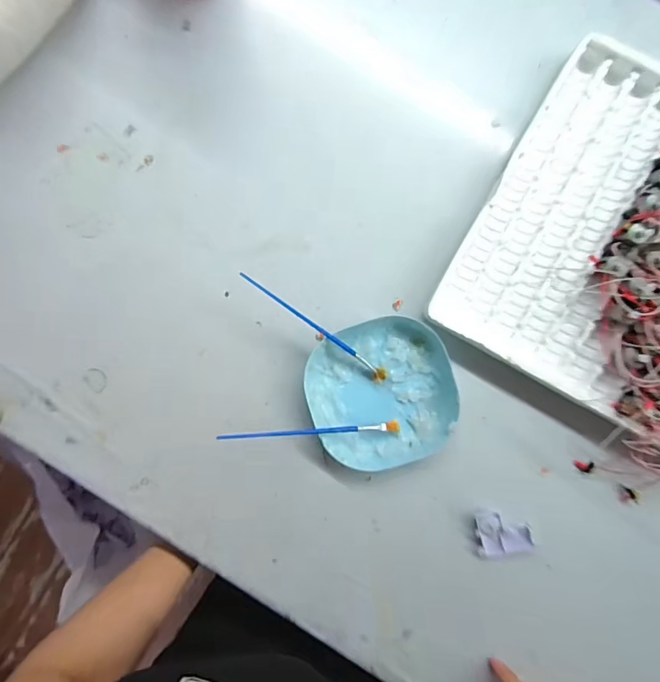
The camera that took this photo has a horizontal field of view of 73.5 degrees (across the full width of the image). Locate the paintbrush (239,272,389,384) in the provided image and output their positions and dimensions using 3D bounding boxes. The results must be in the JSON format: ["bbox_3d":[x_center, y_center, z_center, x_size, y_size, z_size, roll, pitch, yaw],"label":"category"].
[{"bbox_3d":[-0.010,-0.010,0.399,0.160,0.013,0.013,36,92,-17],"label":"paintbrush"}]

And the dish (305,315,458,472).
[{"bbox_3d":[0.048,0.050,0.417,0.129,0.026,0.133,0,90,3],"label":"dish"}]

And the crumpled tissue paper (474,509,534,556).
[{"bbox_3d":[0.163,0.179,0.418,0.050,0.019,0.042,-7,90,3],"label":"crumpled tissue paper"}]

